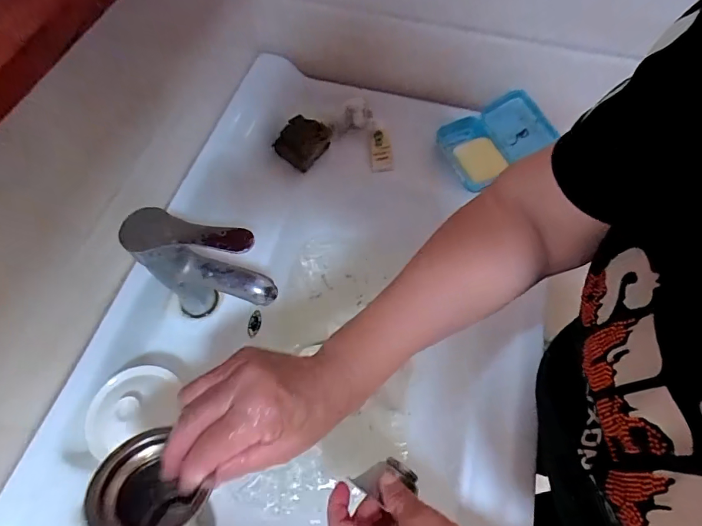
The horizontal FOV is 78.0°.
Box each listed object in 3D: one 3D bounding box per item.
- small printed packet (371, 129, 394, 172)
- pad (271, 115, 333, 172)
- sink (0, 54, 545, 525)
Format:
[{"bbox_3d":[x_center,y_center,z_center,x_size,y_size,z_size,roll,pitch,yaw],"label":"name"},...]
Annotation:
[{"bbox_3d":[0.044,-0.167,0.641,0.033,0.004,0.067,-3,81,-11],"label":"small printed packet"},{"bbox_3d":[-0.068,-0.174,0.620,0.071,0.064,0.013,-55,27,6],"label":"pad"},{"bbox_3d":[-0.029,0.103,0.529,0.475,0.163,0.799,9,60,4],"label":"sink"}]

